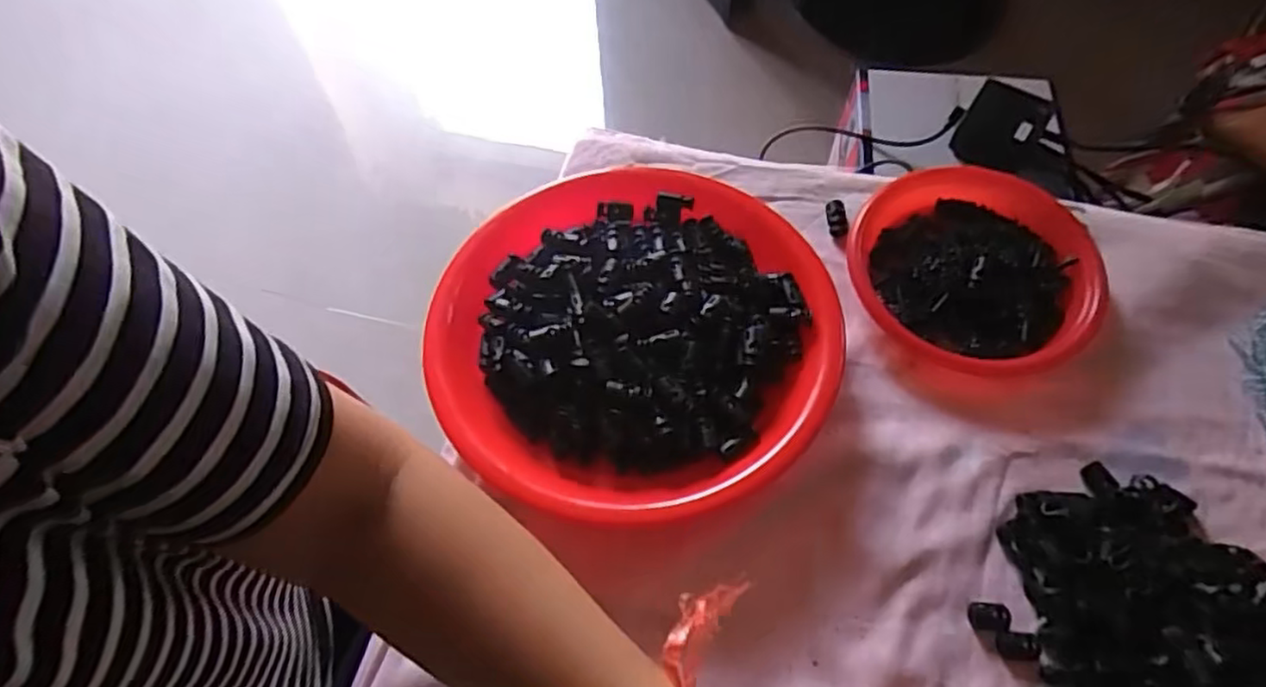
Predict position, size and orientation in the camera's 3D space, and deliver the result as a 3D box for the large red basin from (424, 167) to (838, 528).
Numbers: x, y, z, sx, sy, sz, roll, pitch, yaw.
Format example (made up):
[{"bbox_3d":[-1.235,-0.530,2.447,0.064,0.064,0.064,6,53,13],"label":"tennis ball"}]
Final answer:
[{"bbox_3d":[0.000,-0.008,0.451,0.261,0.049,0.253,-1,61,2],"label":"large red basin"}]

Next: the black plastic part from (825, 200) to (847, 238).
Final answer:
[{"bbox_3d":[0.152,-0.093,0.511,0.012,0.010,0.028,-5,61,0],"label":"black plastic part"}]

